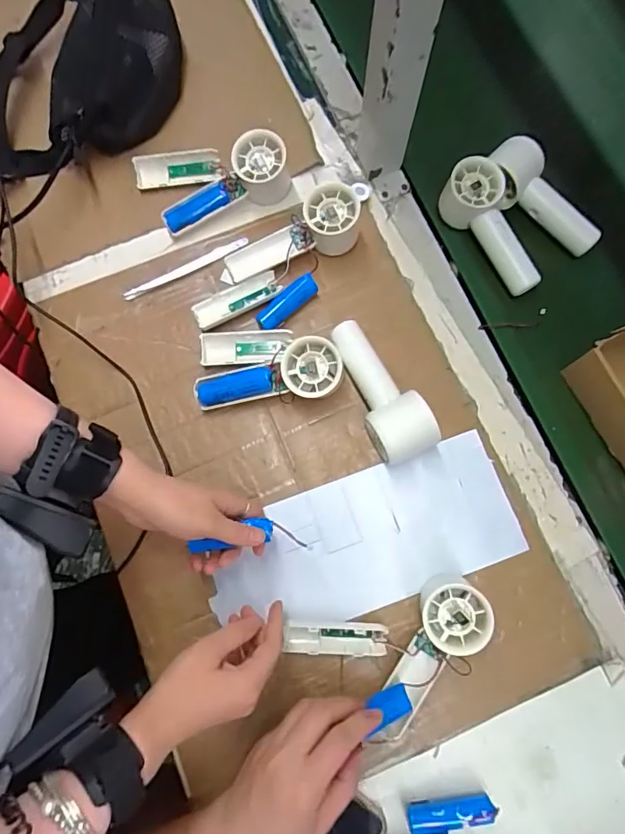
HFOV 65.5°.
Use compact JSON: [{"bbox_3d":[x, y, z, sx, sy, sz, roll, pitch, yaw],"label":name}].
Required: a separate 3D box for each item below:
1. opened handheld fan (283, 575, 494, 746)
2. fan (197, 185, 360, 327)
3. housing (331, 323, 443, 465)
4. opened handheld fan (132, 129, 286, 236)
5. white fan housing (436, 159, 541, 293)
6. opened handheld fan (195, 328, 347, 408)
[{"bbox_3d":[0.074,0.222,0.426,0.171,0.056,0.120,-17,78,-4],"label":"opened handheld fan"},{"bbox_3d":[-0.033,-0.159,0.523,0.207,0.051,0.087,-39,80,4],"label":"fan"},{"bbox_3d":[0.066,-0.028,0.483,0.056,0.050,0.146,-24,78,-6],"label":"housing"},{"bbox_3d":[-0.113,-0.271,0.535,0.158,0.057,0.095,-20,78,-5],"label":"opened handheld fan"},{"bbox_3d":[0.197,-0.203,0.527,0.055,0.055,0.144,-31,79,-7],"label":"white fan housing"},{"bbox_3d":[-0.047,-0.053,0.487,0.145,0.056,0.080,-2,77,-1],"label":"opened handheld fan"}]

